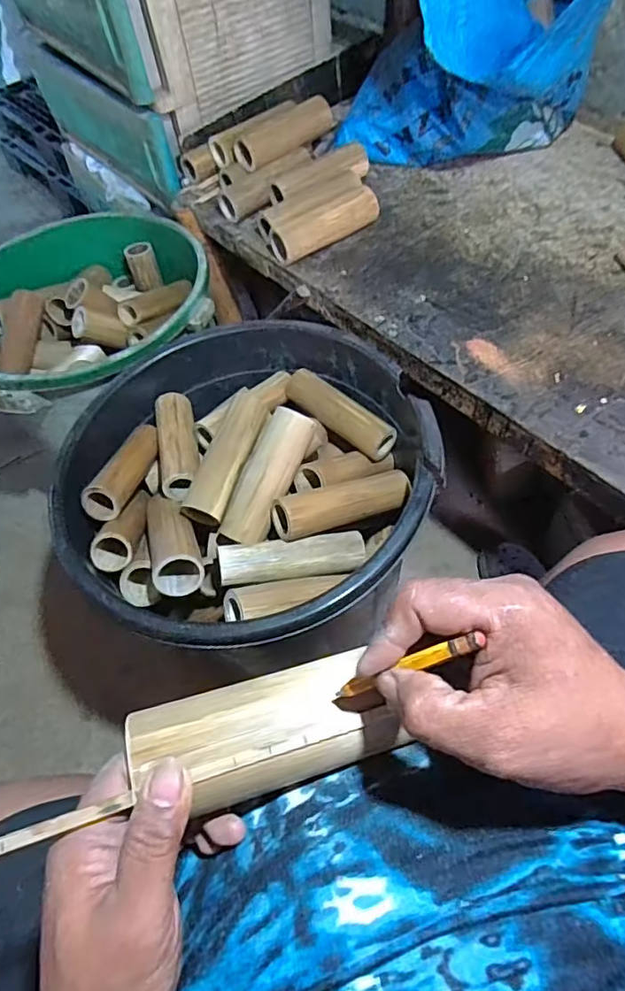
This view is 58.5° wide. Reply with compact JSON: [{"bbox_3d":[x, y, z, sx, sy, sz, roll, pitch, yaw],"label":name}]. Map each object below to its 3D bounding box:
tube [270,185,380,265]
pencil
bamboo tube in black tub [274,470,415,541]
[{"bbox_3d":[0.021,-0.435,0.893,0.179,0.061,0.070,-34,59,-17],"label":"tube"},{"bbox_3d":[0.039,0.077,0.249,0.082,0.007,0.008,-35,45,35],"label":"pencil"},{"bbox_3d":[0.042,0.007,0.701,0.181,0.052,0.063,-15,54,-21],"label":"bamboo tube in black tub"}]

